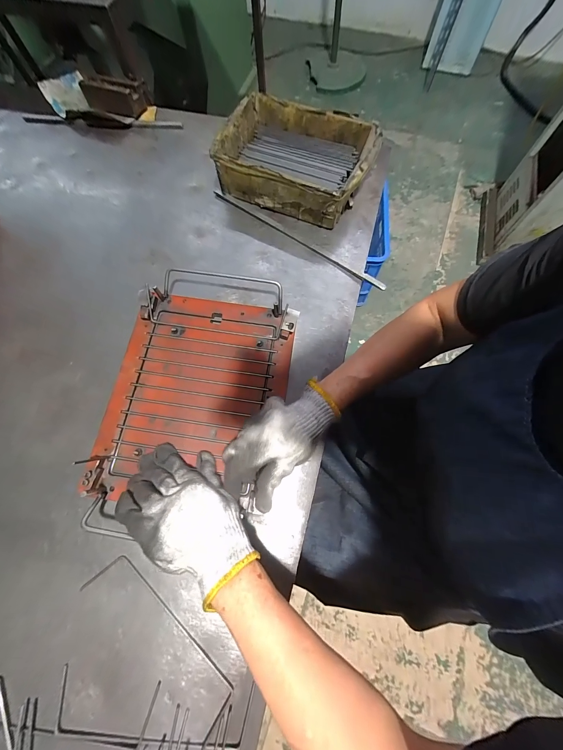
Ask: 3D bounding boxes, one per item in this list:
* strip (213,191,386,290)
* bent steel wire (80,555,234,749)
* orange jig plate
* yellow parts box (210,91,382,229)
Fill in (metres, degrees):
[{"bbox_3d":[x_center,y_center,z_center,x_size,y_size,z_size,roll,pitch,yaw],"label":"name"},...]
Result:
[{"bbox_3d":[0.022,-0.239,0.493,0.354,0.009,0.015,32,75,11],"label":"strip"},{"bbox_3d":[-0.142,0.303,0.326,0.211,0.008,0.058,40,77,13],"label":"bent steel wire"},{"bbox_3d":[-0.117,0.021,0.396,0.237,0.020,0.290,9,72,4],"label":"orange jig plate"},{"bbox_3d":[0.027,-0.377,0.509,0.253,0.086,0.178,24,74,9],"label":"yellow parts box"}]

